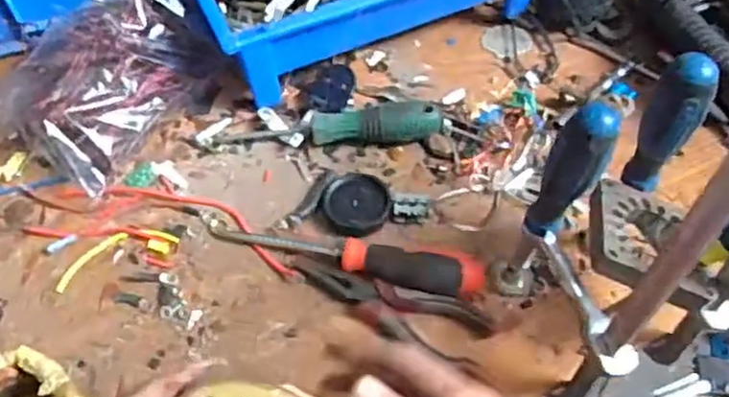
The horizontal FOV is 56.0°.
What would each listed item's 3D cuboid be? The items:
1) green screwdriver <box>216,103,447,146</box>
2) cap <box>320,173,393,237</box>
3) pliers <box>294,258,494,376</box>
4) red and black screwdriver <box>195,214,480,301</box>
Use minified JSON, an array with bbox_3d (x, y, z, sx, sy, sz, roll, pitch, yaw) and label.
[{"bbox_3d":[-0.032,-0.060,0.581,0.191,0.037,0.027,-1,53,1],"label":"green screwdriver"},{"bbox_3d":[-0.006,0.005,0.544,0.052,0.013,0.059,-15,54,-9],"label":"cap"},{"bbox_3d":[0.016,0.080,0.490,0.147,0.017,0.045,16,55,14],"label":"pliers"},{"bbox_3d":[-0.022,0.041,0.513,0.220,0.029,0.025,12,54,11],"label":"red and black screwdriver"}]

